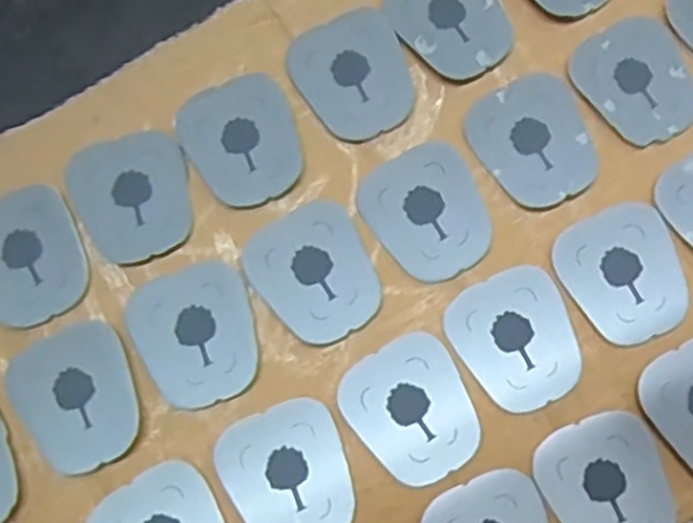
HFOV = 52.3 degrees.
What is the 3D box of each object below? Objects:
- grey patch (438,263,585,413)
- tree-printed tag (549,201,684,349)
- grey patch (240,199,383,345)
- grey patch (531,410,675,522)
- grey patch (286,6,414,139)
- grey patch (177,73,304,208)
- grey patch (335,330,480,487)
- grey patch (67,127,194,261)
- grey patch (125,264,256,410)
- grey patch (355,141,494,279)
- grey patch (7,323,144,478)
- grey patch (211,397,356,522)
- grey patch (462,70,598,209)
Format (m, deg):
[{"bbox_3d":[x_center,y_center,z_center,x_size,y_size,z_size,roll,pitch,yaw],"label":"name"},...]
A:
[{"bbox_3d":[0.049,0.022,0.202,0.032,0.004,0.038,-24,82,-6],"label":"grey patch"},{"bbox_3d":[0.081,0.003,0.205,0.033,0.004,0.038,-26,82,-6],"label":"tree-printed tag"},{"bbox_3d":[-0.009,0.003,0.203,0.033,0.004,0.039,-26,82,-6],"label":"grey patch"},{"bbox_3d":[0.073,0.063,0.196,0.033,0.004,0.038,-24,82,-6],"label":"grey patch"},{"bbox_3d":[0.002,-0.057,0.215,0.033,0.004,0.038,-25,82,-6],"label":"grey patch"},{"bbox_3d":[-0.031,-0.036,0.210,0.032,0.004,0.038,-24,82,-6],"label":"grey patch"},{"bbox_3d":[0.019,0.042,0.197,0.033,0.004,0.038,-28,82,-7],"label":"grey patch"},{"bbox_3d":[-0.063,-0.019,0.207,0.033,0.004,0.038,-15,81,-5],"label":"grey patch"},{"bbox_3d":[-0.042,0.020,0.198,0.033,0.004,0.038,-19,81,-5],"label":"grey patch"},{"bbox_3d":[0.024,-0.014,0.209,0.032,0.004,0.038,-27,83,1],"label":"grey patch"},{"bbox_3d":[-0.074,0.037,0.194,0.031,0.004,0.039,-27,82,-6],"label":"grey patch"},{"bbox_3d":[-0.016,0.059,0.192,0.033,0.004,0.038,-21,81,-6],"label":"grey patch"},{"bbox_3d":[0.057,-0.037,0.211,0.033,0.004,0.039,-31,83,-7],"label":"grey patch"}]

